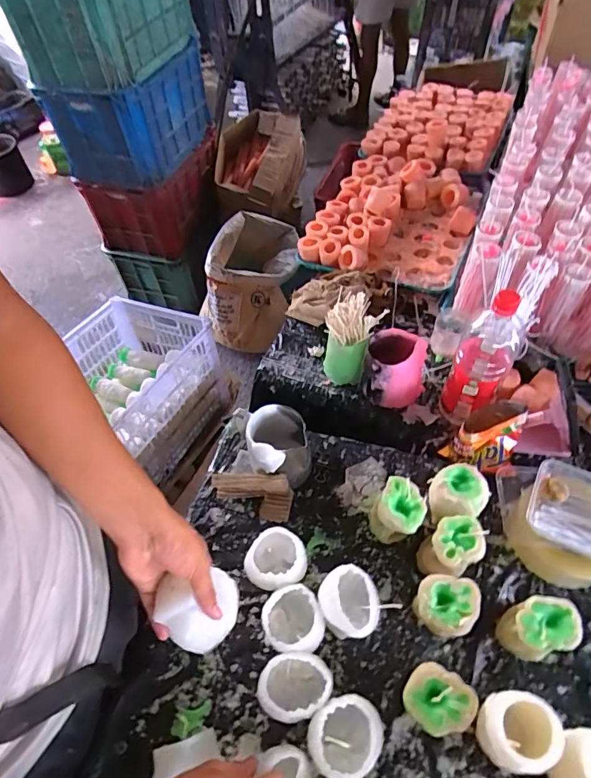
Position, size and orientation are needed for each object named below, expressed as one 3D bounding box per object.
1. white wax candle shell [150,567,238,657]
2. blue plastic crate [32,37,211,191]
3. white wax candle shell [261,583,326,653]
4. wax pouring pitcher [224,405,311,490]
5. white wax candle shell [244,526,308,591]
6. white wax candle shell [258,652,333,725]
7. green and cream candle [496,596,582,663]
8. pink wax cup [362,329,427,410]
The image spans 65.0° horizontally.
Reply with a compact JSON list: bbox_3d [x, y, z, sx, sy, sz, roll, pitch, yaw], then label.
[{"bbox_3d":[-0.101,0.237,0.500,0.077,0.067,0.067,-21,55,-11],"label":"white wax candle shell"},{"bbox_3d":[-0.501,-0.896,1.493,0.289,0.251,0.494,14,56,14],"label":"blue plastic crate"},{"bbox_3d":[-0.002,0.287,0.569,0.071,0.063,0.069,-2,53,3],"label":"white wax candle shell"},{"bbox_3d":[-0.029,0.085,0.692,0.095,0.113,0.107,-11,54,-4],"label":"wax pouring pitcher"},{"bbox_3d":[-0.024,0.230,0.610,0.074,0.064,0.075,-2,53,3],"label":"white wax candle shell"},{"bbox_3d":[0.001,0.339,0.527,0.079,0.054,0.062,-11,54,-4],"label":"white wax candle shell"},{"bbox_3d":[0.284,0.284,0.548,0.073,0.078,0.058,-19,54,-10],"label":"green and cream candle"},{"bbox_3d":[0.162,-0.028,0.762,0.094,0.113,0.083,14,56,14],"label":"pink wax cup"}]

